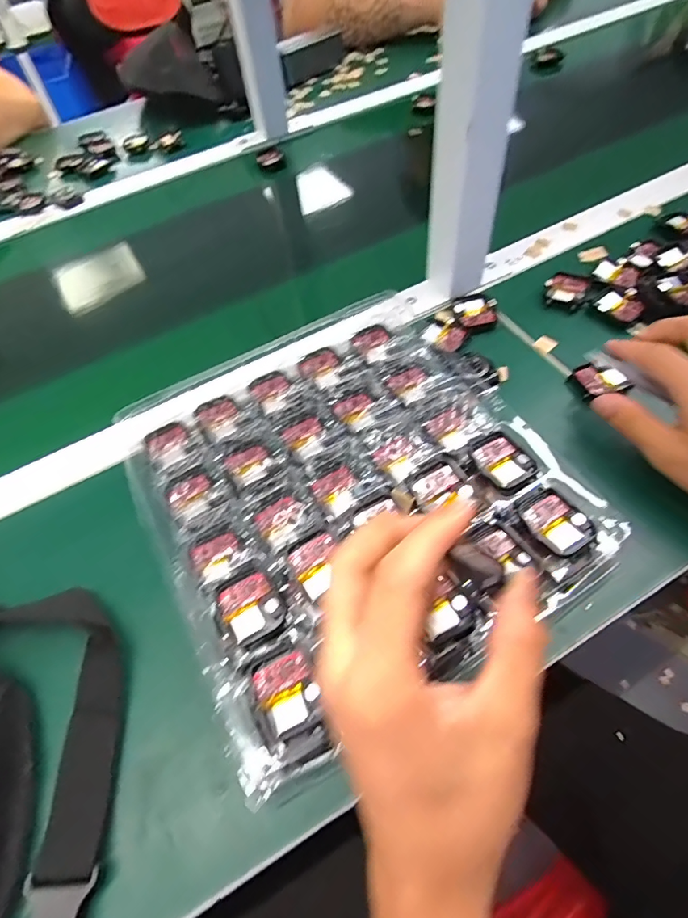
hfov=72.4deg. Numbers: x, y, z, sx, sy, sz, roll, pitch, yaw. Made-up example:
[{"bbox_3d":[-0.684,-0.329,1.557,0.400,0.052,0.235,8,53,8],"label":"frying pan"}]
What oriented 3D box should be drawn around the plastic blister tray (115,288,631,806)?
[{"bbox_3d":[0.003,0.015,0.346,0.274,0.039,0.288,-27,59,-11],"label":"plastic blister tray"}]

